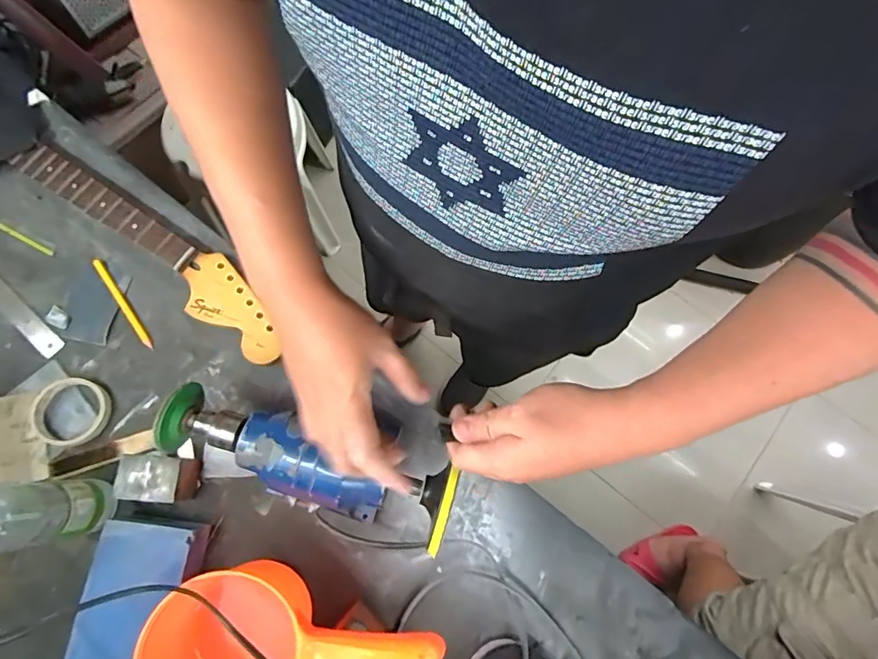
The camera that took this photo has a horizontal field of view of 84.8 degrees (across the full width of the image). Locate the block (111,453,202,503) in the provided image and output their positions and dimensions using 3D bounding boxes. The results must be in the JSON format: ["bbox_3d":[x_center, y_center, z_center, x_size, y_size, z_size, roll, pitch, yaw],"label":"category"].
[{"bbox_3d":[-0.346,0.180,0.591,0.075,0.060,0.057,3,75,-1],"label":"block"}]

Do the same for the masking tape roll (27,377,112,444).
[{"bbox_3d":[-0.477,0.107,0.624,0.090,0.027,0.086,0,75,-1],"label":"masking tape roll"}]

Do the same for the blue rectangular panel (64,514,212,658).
[{"bbox_3d":[-0.341,0.305,0.556,0.110,0.062,0.170,5,75,0],"label":"blue rectangular panel"}]

